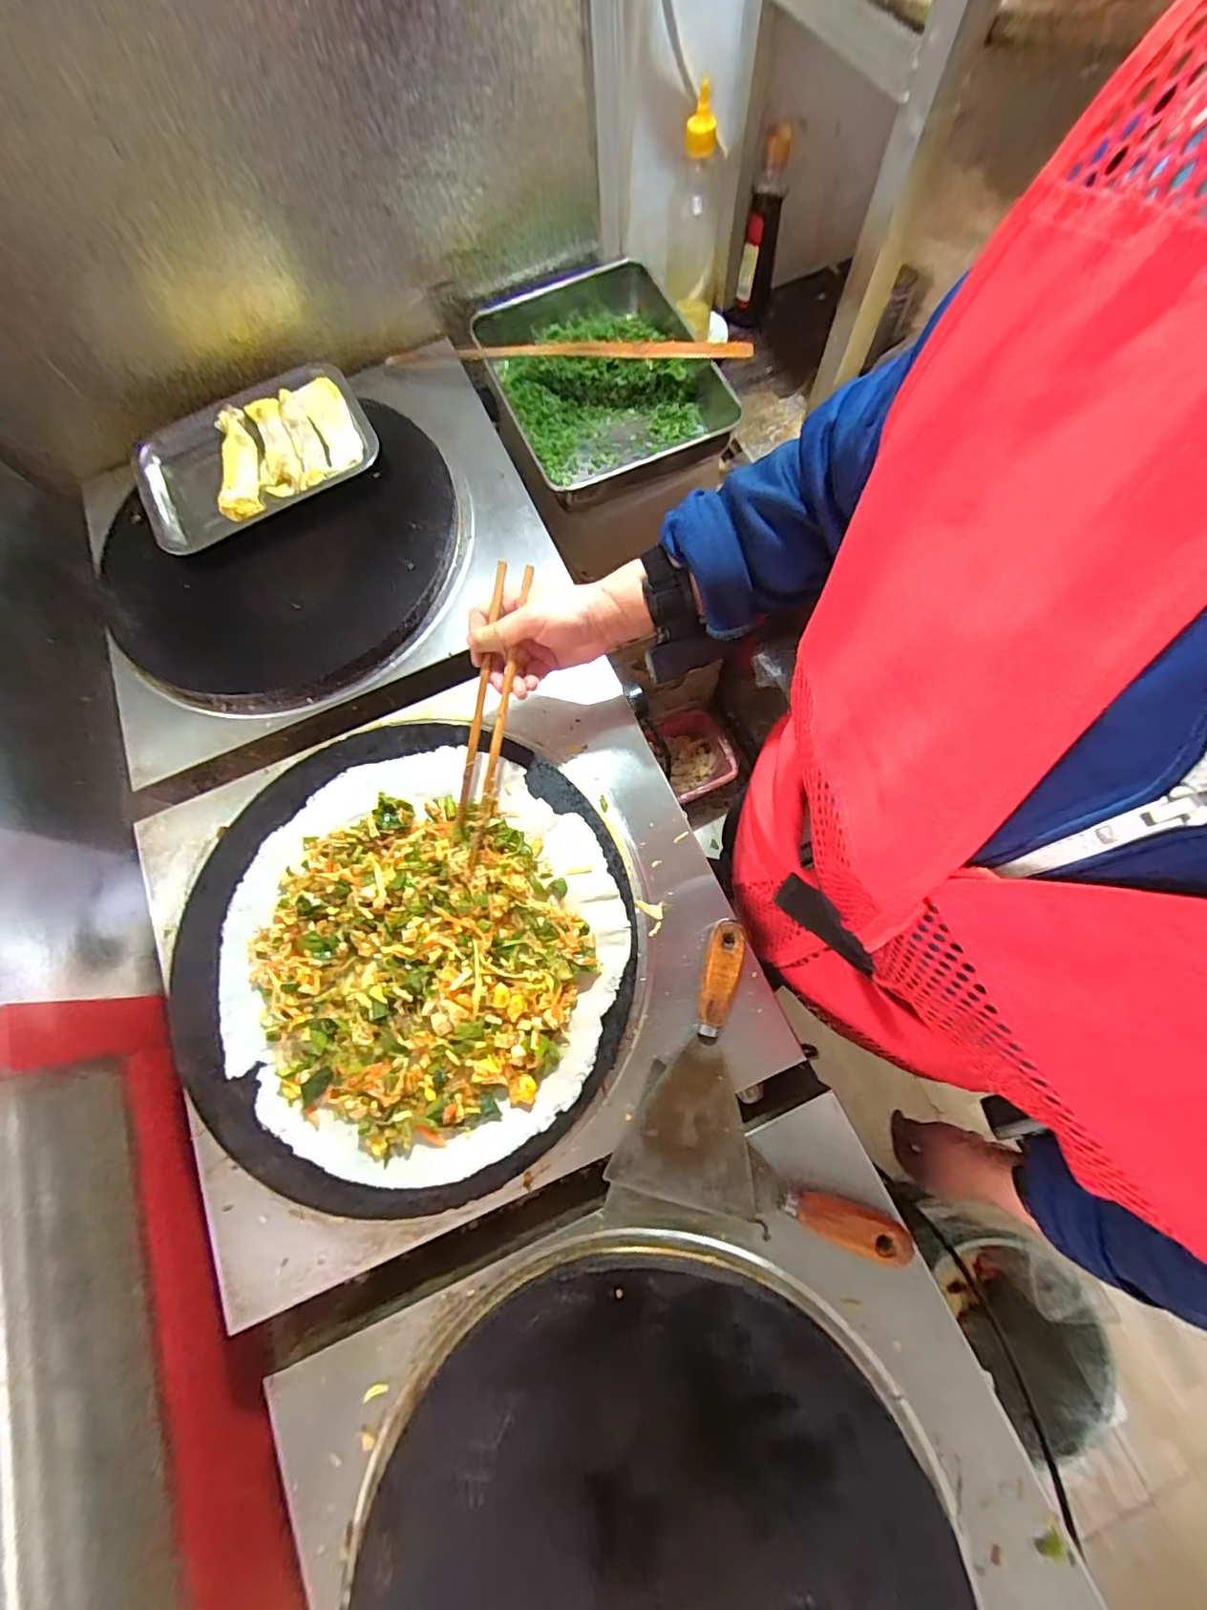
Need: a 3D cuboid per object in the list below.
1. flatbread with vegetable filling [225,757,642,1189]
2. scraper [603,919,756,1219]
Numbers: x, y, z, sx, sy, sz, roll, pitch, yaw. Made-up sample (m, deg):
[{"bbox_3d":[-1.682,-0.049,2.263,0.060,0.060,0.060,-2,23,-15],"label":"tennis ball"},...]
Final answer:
[{"bbox_3d":[-0.154,0.118,0.440,0.319,0.041,0.320,-1,76,5],"label":"flatbread with vegetable filling"},{"bbox_3d":[0.085,0.203,0.426,0.105,0.031,0.209,14,77,8],"label":"scraper"}]

